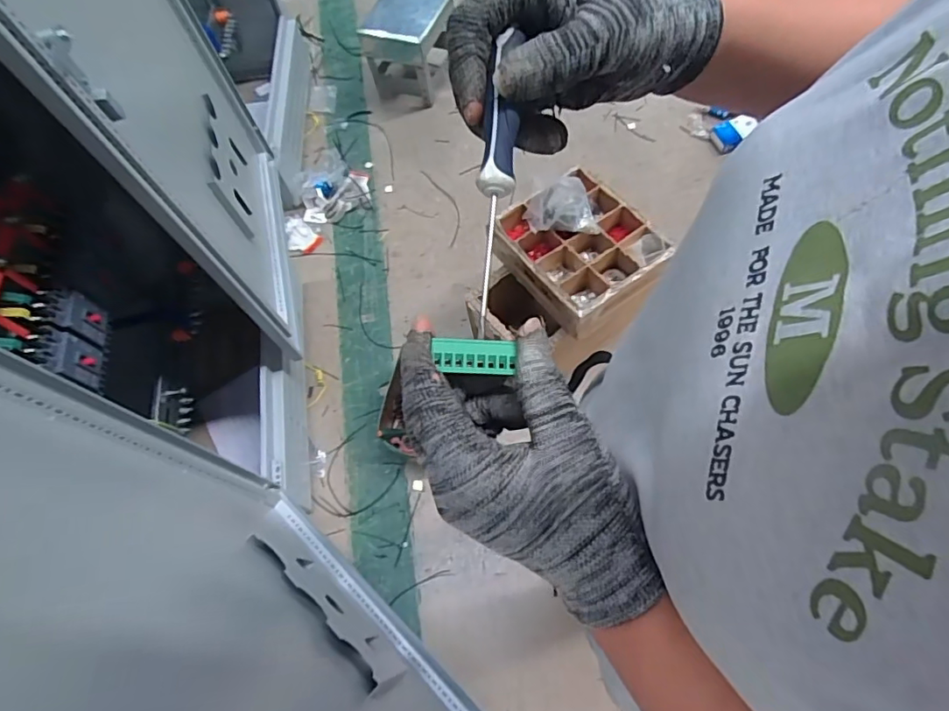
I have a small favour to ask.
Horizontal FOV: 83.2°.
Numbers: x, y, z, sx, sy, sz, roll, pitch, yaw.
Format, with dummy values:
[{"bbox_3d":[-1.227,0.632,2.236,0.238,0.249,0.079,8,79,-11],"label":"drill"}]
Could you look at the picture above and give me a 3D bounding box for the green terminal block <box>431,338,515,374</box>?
[{"bbox_3d":[0.000,0.001,0.249,0.037,0.009,0.015,4,63,-9],"label":"green terminal block"}]

